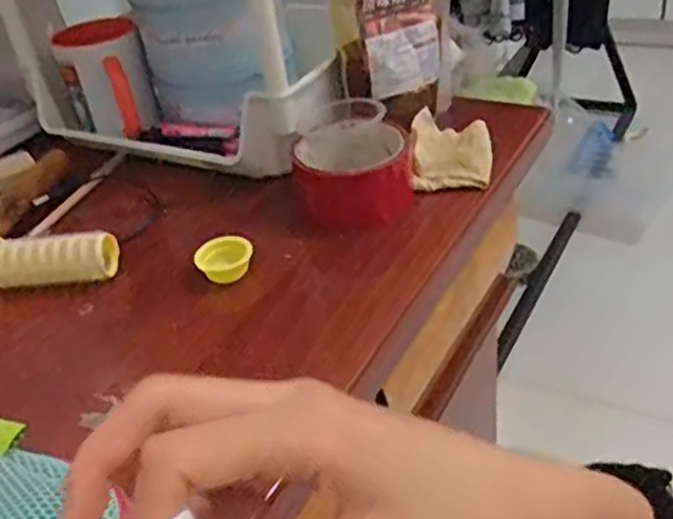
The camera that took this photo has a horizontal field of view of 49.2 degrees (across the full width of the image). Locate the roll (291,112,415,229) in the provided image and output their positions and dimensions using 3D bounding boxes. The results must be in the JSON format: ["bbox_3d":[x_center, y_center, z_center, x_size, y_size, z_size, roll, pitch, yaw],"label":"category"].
[{"bbox_3d":[0.013,-0.068,0.544,0.085,0.043,0.083,-6,35,2],"label":"roll"}]

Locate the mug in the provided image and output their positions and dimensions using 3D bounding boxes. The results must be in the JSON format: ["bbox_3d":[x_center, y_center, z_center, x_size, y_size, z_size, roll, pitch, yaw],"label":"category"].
[{"bbox_3d":[-0.206,-0.159,0.664,0.072,0.099,0.096,-18,36,-14],"label":"mug"}]

